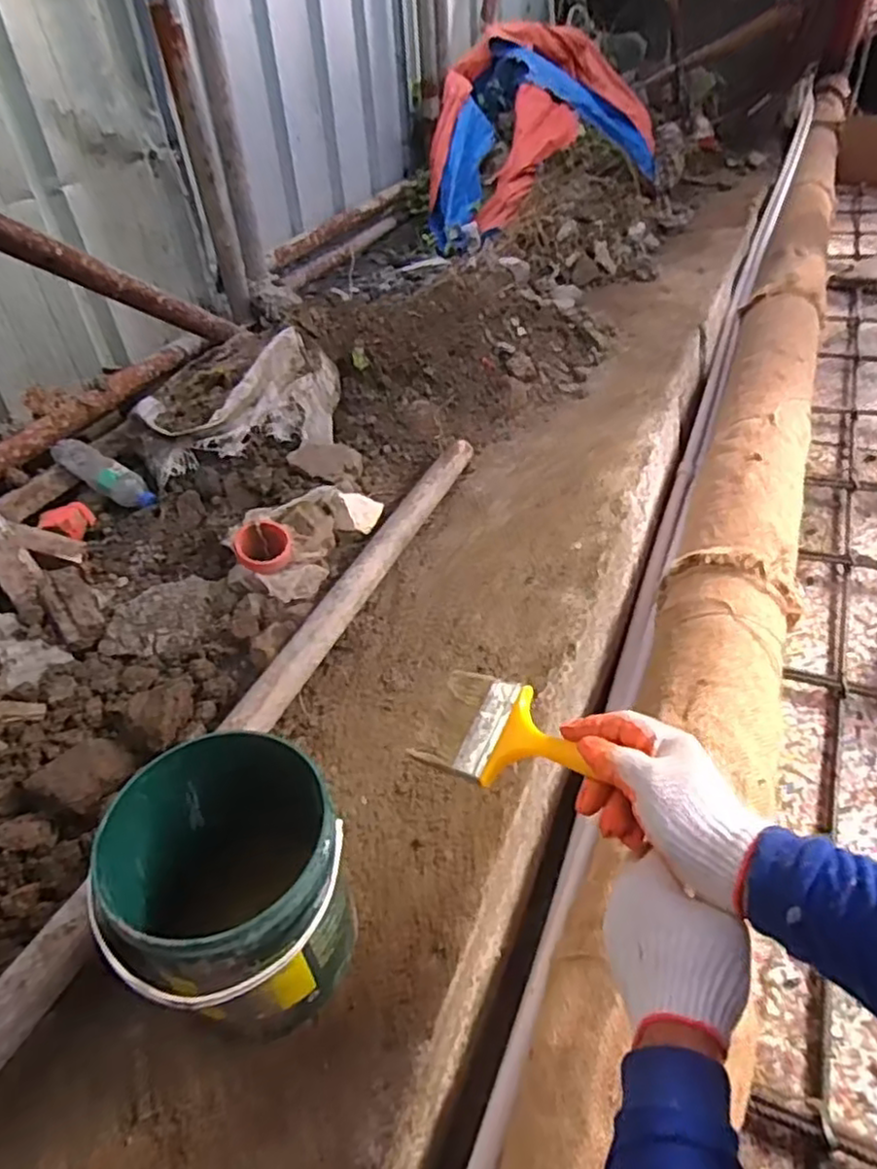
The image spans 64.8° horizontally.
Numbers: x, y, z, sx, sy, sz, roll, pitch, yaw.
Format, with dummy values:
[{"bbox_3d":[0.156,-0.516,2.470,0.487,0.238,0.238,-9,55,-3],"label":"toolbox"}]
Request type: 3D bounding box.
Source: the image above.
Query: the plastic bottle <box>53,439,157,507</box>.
[{"bbox_3d":[-0.550,-0.181,1.145,0.186,0.046,0.050,30,48,7],"label":"plastic bottle"}]

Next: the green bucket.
[{"bbox_3d":[-0.159,0.255,0.569,0.177,0.200,0.185,-3,40,3],"label":"green bucket"}]

